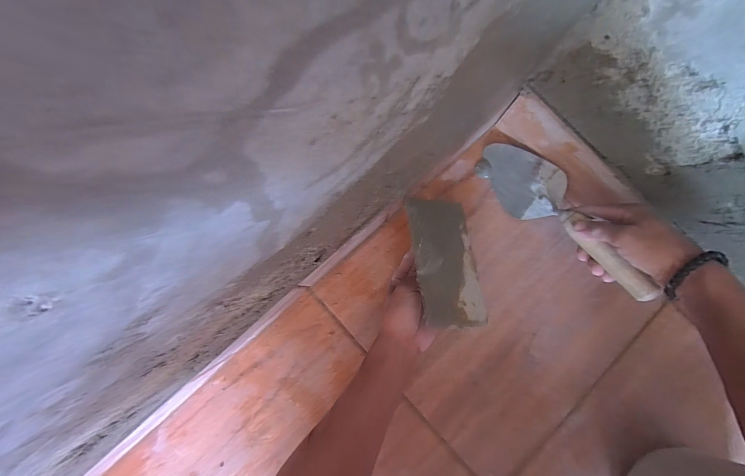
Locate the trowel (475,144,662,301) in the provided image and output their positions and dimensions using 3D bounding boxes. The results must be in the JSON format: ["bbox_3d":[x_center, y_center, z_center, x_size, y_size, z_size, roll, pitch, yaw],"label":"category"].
[{"bbox_3d":[0.255,-0.034,0.428,0.085,0.052,0.273,-26,56,-7],"label":"trowel"}]

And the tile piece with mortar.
[{"bbox_3d":[0.091,0.026,0.386,0.084,0.008,0.160,7,64,-22],"label":"tile piece with mortar"}]

